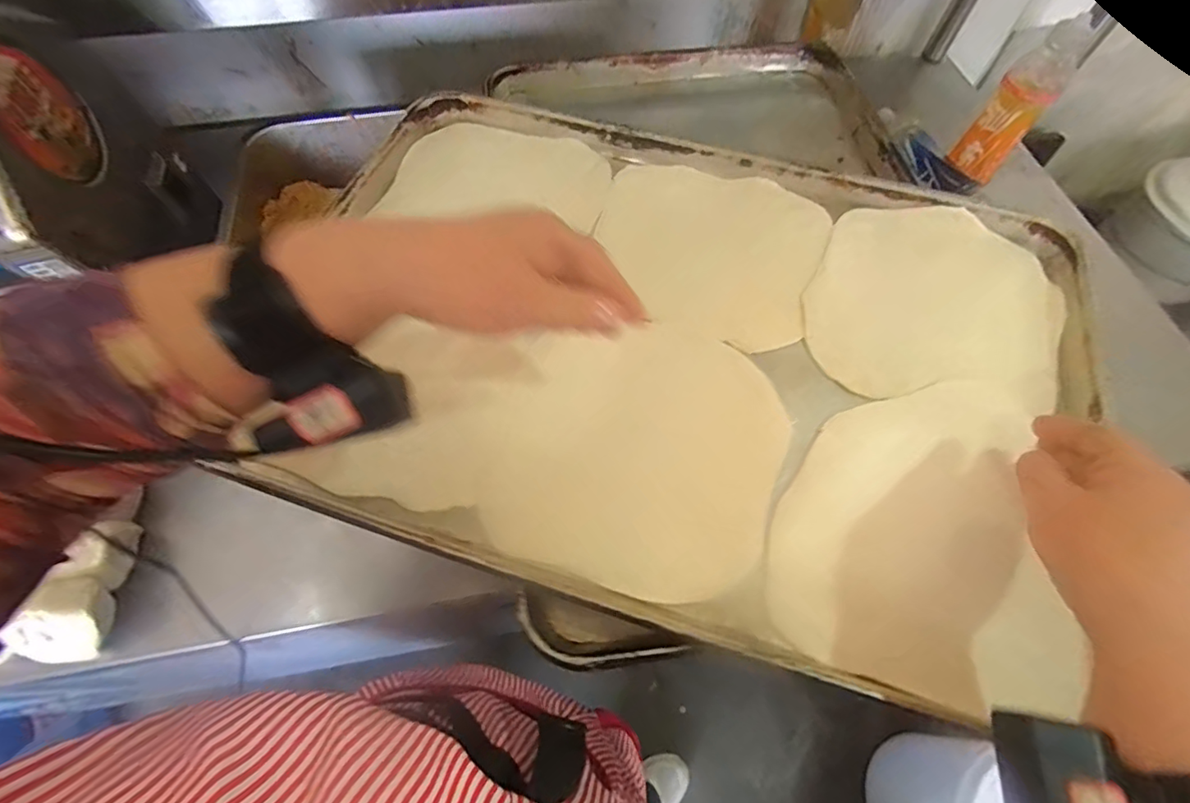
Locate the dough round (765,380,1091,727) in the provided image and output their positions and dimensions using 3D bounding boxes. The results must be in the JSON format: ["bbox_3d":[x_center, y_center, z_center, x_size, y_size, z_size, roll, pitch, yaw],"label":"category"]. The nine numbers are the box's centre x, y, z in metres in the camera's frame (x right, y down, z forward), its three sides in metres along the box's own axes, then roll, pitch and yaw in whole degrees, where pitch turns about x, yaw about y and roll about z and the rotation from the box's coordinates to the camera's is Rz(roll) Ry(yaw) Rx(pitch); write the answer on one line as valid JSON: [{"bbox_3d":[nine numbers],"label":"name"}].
[{"bbox_3d":[0.201,0.077,0.328,0.171,0.010,0.199,8,64,4],"label":"dough round"}]

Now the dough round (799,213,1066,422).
[{"bbox_3d":[0.268,-0.077,0.403,0.180,0.006,0.191,-1,64,1],"label":"dough round"}]

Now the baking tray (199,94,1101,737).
[{"bbox_3d":[0.060,-0.052,0.387,0.566,0.030,0.407,16,64,7],"label":"baking tray"}]

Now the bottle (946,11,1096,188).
[{"bbox_3d":[0.562,-0.396,0.672,0.064,0.178,0.072,36,68,16],"label":"bottle"}]

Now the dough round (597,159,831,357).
[{"bbox_3d":[0.093,-0.134,0.431,0.185,0.010,0.173,0,63,0],"label":"dough round"}]

